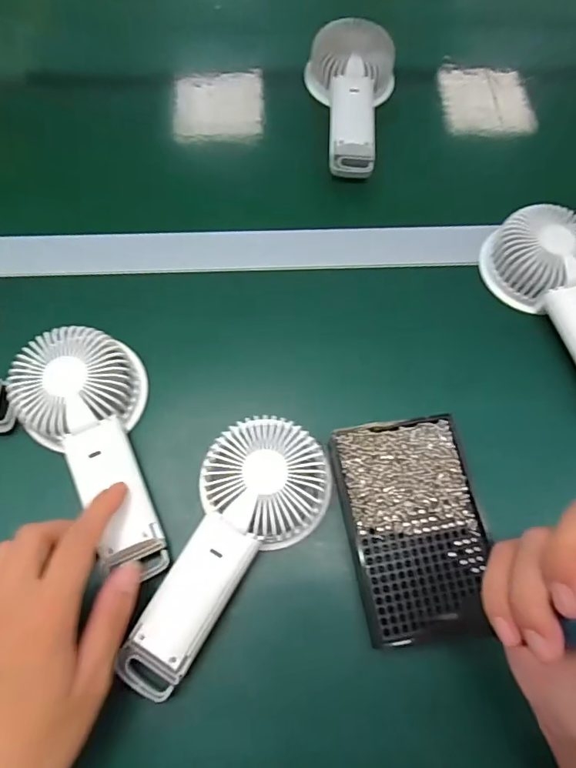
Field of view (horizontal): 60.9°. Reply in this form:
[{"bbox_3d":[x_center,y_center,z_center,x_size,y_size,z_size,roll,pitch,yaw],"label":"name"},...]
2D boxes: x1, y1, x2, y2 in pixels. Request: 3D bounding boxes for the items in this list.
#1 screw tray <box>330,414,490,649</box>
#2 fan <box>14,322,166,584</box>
[{"bbox_3d":[0.084,0.091,0.327,0.088,0.009,0.134,-9,68,-5],"label":"screw tray"},{"bbox_3d":[-0.126,0.043,0.335,0.080,0.038,0.169,-23,77,-10],"label":"fan"}]

